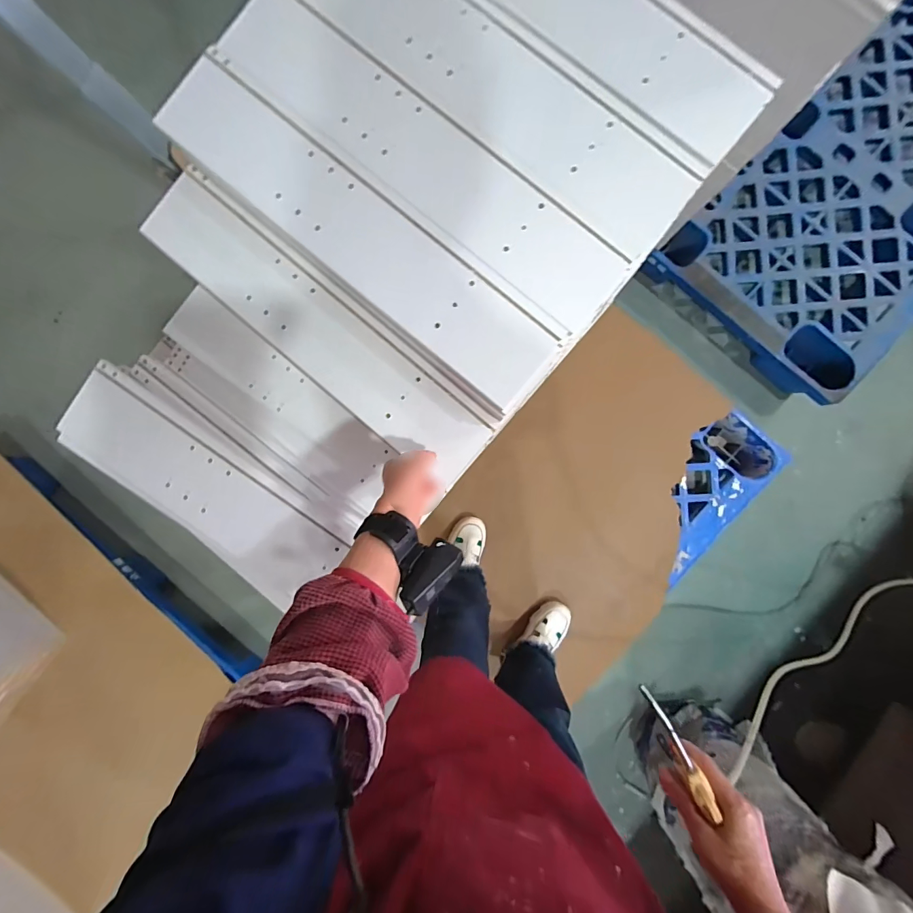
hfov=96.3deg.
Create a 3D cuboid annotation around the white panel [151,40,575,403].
[{"bbox_3d":[-0.114,-0.266,0.489,0.533,0.012,0.109,40,91,0],"label":"white panel"}]

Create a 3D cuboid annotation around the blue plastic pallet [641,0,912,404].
[{"bbox_3d":[1.041,-0.657,1.058,0.594,0.182,0.930,42,93,1],"label":"blue plastic pallet"}]

